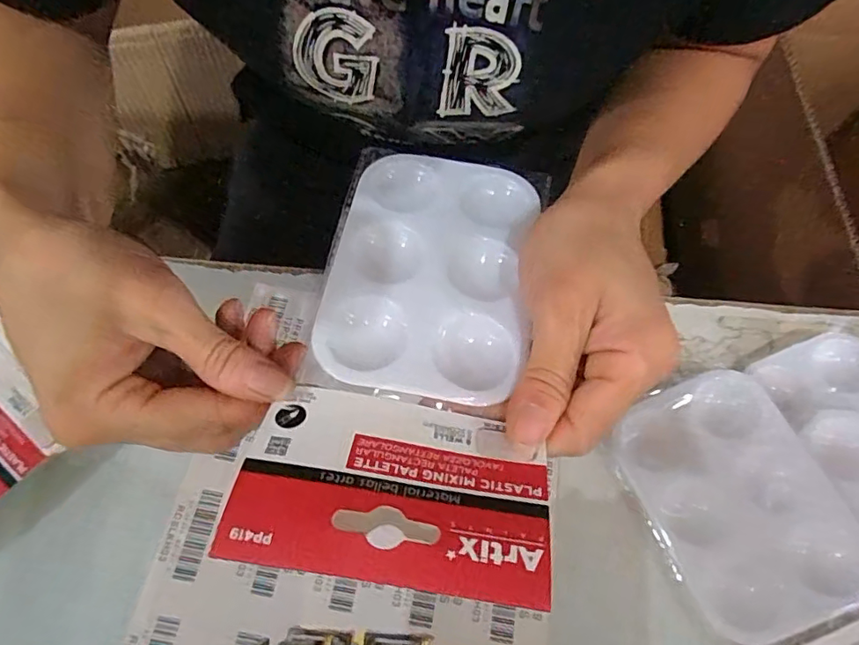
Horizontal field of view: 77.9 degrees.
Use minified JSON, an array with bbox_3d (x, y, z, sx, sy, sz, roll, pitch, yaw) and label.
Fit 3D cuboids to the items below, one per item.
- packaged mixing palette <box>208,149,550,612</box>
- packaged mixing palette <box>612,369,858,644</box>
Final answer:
[{"bbox_3d":[-0.003,0.001,0.211,0.096,0.016,0.188,8,55,1],"label":"packaged mixing palette"},{"bbox_3d":[0.170,0.117,0.266,0.102,0.014,0.202,-27,64,-2],"label":"packaged mixing palette"}]

